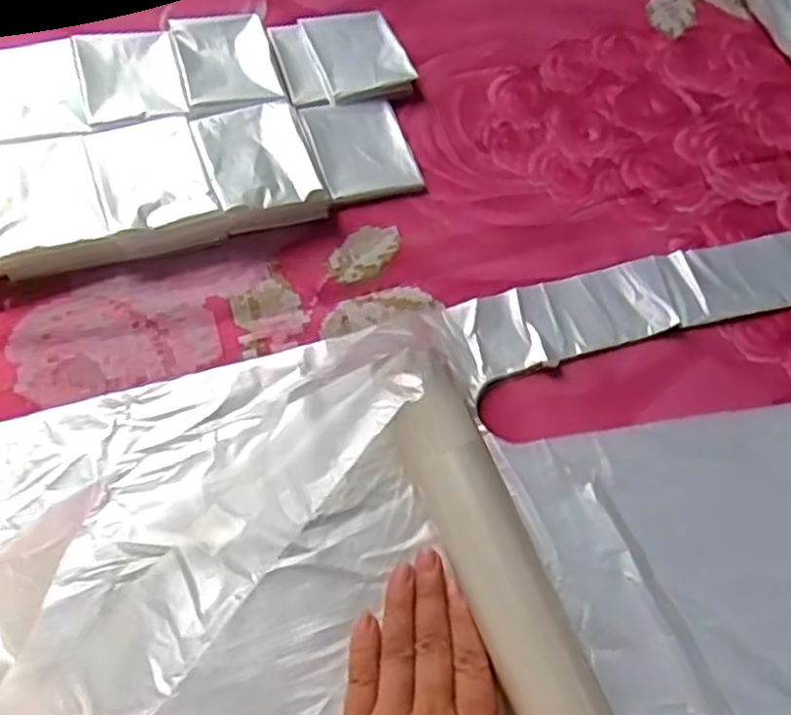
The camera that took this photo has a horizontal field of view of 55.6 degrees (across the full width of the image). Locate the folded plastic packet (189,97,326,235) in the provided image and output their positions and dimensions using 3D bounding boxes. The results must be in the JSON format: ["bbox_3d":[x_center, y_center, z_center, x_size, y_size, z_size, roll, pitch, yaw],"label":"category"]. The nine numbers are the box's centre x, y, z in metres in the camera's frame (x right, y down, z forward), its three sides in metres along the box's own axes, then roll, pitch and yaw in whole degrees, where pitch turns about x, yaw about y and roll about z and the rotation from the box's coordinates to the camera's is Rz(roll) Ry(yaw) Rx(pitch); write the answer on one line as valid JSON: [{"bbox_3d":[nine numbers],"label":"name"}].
[{"bbox_3d":[-0.084,-0.116,0.470,0.063,0.028,0.083,-18,63,-12],"label":"folded plastic packet"}]

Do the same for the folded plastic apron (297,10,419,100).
[{"bbox_3d":[-0.027,-0.219,0.538,0.061,0.011,0.081,-17,63,-12],"label":"folded plastic apron"}]

